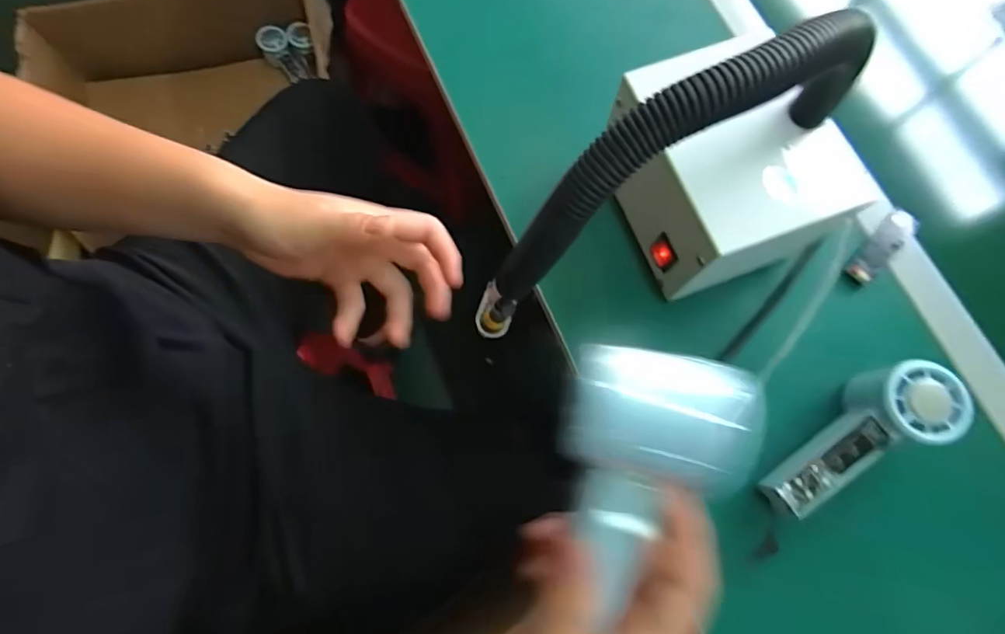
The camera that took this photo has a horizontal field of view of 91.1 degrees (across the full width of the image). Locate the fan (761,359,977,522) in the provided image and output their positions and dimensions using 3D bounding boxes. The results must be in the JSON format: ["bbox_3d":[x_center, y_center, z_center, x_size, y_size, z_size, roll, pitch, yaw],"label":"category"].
[{"bbox_3d":[0.265,0.093,0.375,0.154,0.056,0.057,-37,78,2],"label":"fan"}]

